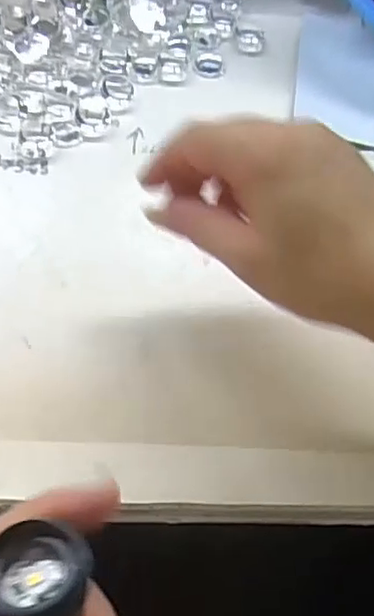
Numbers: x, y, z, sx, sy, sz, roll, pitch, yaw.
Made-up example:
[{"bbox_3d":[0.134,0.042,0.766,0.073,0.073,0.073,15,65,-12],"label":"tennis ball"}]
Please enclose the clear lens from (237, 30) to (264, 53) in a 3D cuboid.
[{"bbox_3d":[0.044,-0.184,0.429,0.017,0.004,0.022,9,59,2],"label":"clear lens"}]

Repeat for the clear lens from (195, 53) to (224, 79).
[{"bbox_3d":[0.015,-0.160,0.411,0.018,0.004,0.020,9,59,2],"label":"clear lens"}]

